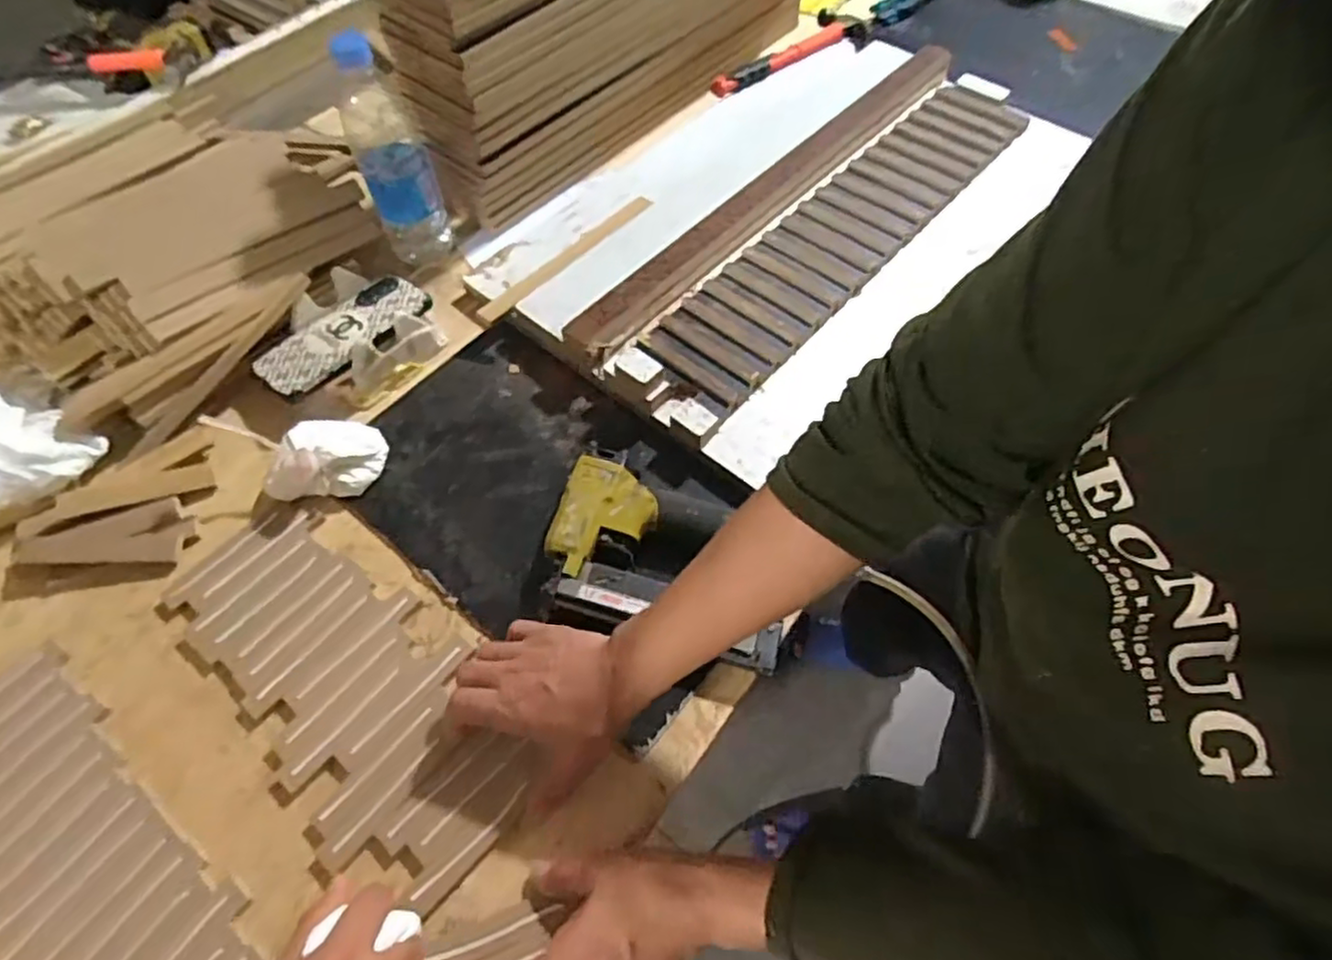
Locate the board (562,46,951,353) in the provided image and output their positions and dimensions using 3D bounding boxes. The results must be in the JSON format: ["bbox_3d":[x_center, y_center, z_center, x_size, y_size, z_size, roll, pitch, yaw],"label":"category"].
[{"bbox_3d":[0.128,-0.324,0.758,0.051,0.029,0.635,38,66,21],"label":"board"}]

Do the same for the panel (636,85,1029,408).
[{"bbox_3d":[0.200,-0.277,0.735,0.113,0.013,0.566,37,65,20],"label":"panel"}]

